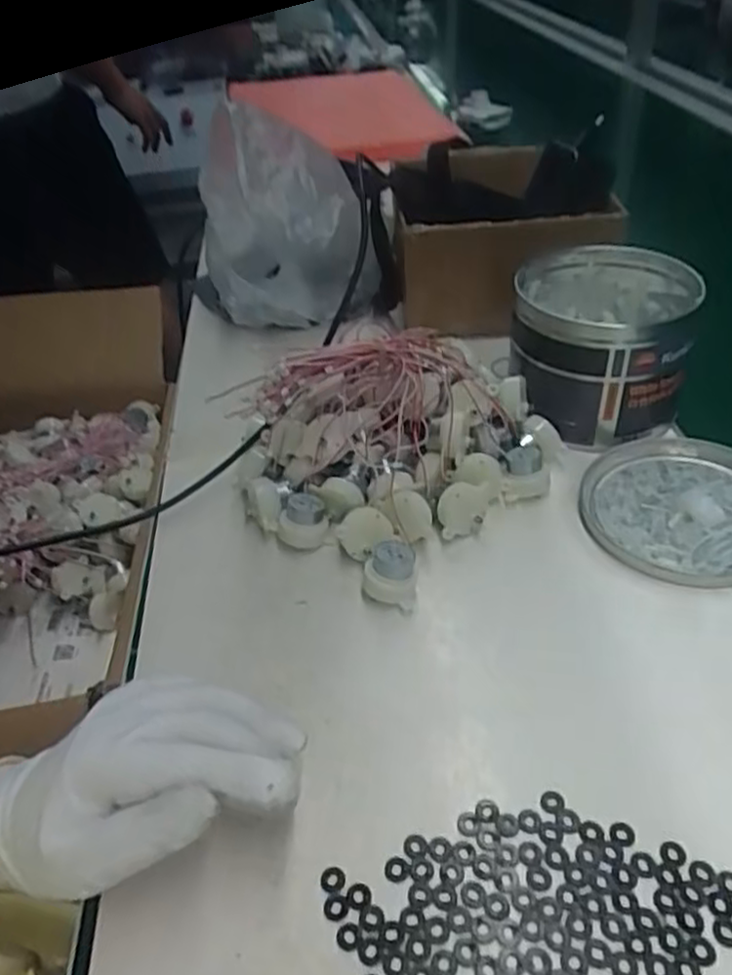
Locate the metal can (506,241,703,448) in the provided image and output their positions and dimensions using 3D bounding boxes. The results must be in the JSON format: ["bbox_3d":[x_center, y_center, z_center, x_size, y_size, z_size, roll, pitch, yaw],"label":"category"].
[{"bbox_3d":[0.176,-0.108,0.549,0.125,0.105,0.143,10,42,16],"label":"metal can"}]

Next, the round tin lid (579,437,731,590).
[{"bbox_3d":[0.212,0.012,0.474,0.129,0.014,0.131,-2,40,2],"label":"round tin lid"}]

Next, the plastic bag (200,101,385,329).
[{"bbox_3d":[-0.077,-0.240,0.664,0.150,0.175,0.161,-14,41,-11],"label":"plastic bag"}]

